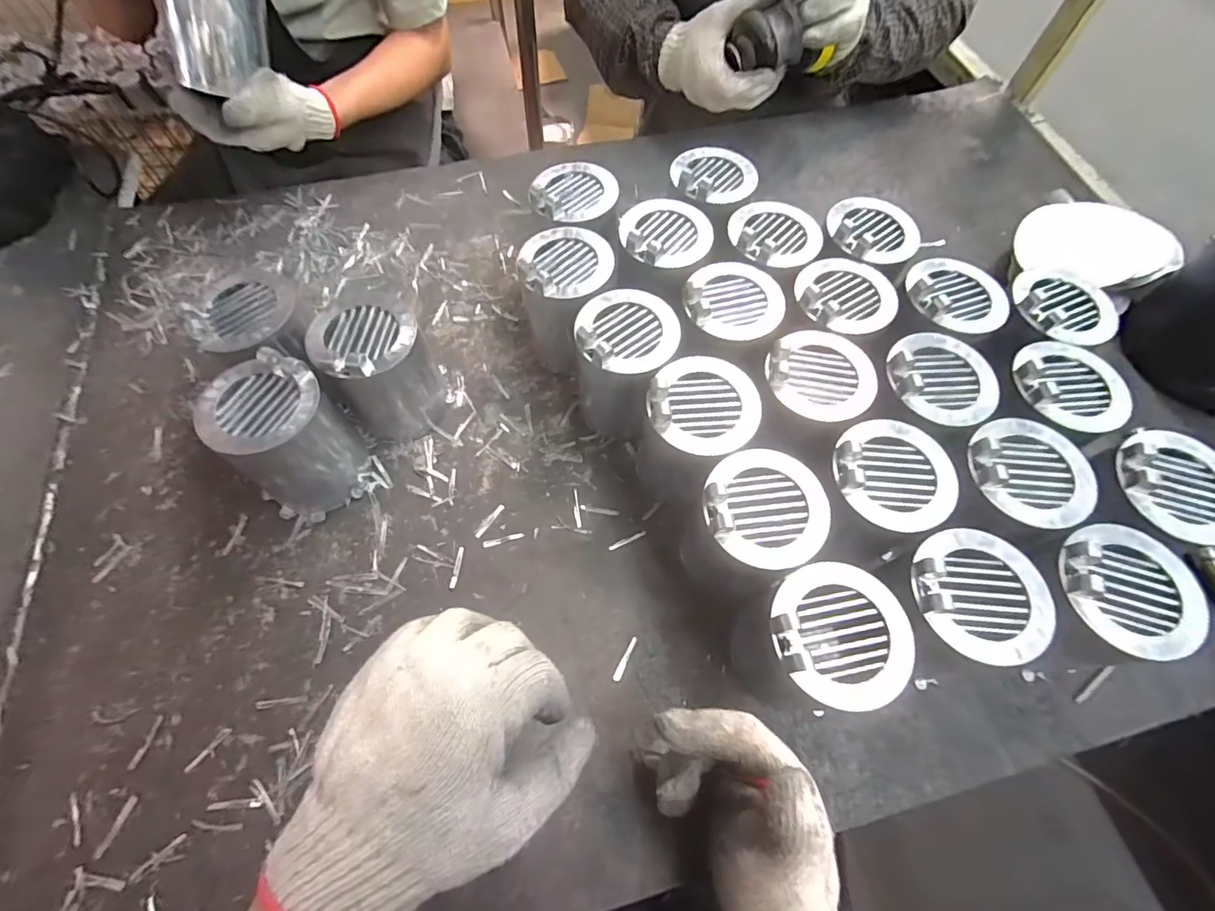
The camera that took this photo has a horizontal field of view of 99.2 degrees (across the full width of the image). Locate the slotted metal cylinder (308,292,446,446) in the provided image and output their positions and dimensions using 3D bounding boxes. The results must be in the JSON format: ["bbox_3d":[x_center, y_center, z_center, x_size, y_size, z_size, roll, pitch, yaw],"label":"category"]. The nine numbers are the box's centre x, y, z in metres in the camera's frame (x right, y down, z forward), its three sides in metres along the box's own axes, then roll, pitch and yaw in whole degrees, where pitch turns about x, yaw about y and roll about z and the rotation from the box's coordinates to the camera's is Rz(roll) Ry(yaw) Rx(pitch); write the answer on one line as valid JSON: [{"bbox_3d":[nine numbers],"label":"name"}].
[{"bbox_3d":[-0.202,-0.079,0.472,0.089,0.112,0.083,0,64,-1],"label":"slotted metal cylinder"}]

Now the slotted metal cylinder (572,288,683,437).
[{"bbox_3d":[0.016,-0.083,0.480,0.082,0.123,0.090,0,64,-1],"label":"slotted metal cylinder"}]

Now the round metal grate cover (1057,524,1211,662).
[{"bbox_3d":[0.347,0.086,0.339,0.081,0.013,0.085,0,64,-1],"label":"round metal grate cover"}]

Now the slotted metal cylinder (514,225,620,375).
[{"bbox_3d":[-0.037,-0.152,0.514,0.085,0.124,0.084,0,64,-1],"label":"slotted metal cylinder"}]

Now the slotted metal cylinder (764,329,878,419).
[{"bbox_3d":[0.175,-0.065,0.419,0.086,0.017,0.076,5,64,2],"label":"slotted metal cylinder"}]

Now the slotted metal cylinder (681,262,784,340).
[{"bbox_3d":[0.113,-0.140,0.450,0.085,0.012,0.083,25,66,11],"label":"slotted metal cylinder"}]

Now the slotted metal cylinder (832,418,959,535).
[{"bbox_3d":[0.211,0.012,0.378,0.082,0.019,0.086,0,64,-1],"label":"slotted metal cylinder"}]

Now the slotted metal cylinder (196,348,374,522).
[{"bbox_3d":[-0.267,-0.012,0.436,0.089,0.123,0.092,33,68,14],"label":"slotted metal cylinder"}]

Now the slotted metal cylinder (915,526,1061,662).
[{"bbox_3d":[0.248,0.090,0.338,0.080,0.015,0.087,0,64,-1],"label":"slotted metal cylinder"}]

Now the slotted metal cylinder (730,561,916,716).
[{"bbox_3d":[0.146,0.132,0.368,0.084,0.118,0.085,0,64,-1],"label":"slotted metal cylinder"}]

